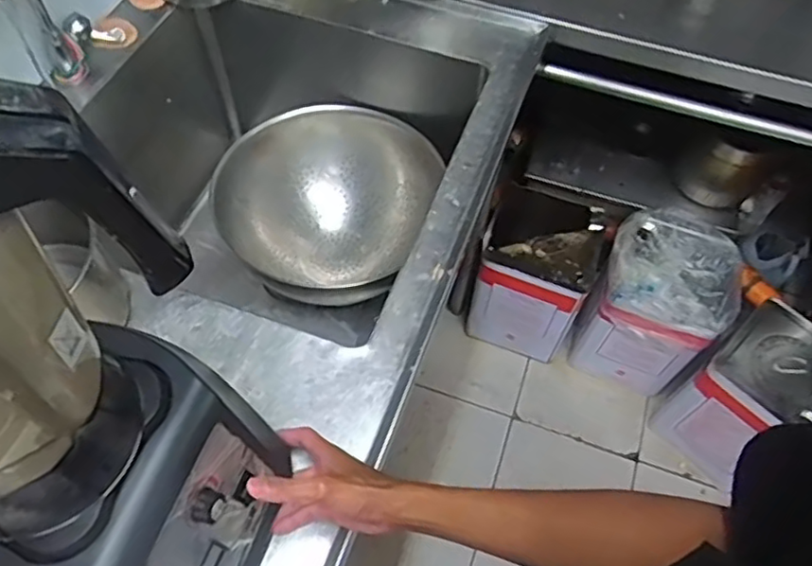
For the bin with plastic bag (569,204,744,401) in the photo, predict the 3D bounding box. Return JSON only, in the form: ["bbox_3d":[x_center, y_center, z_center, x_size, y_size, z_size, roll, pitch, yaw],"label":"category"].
[{"bbox_3d":[0.569,0.051,1.495,0.259,0.345,0.279,26,61,13],"label":"bin with plastic bag"}]

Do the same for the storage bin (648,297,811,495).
[{"bbox_3d":[0.742,0.251,1.395,0.258,0.346,0.224,-37,67,-22],"label":"storage bin"}]

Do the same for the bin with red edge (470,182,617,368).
[{"bbox_3d":[0.309,-0.014,1.552,0.243,0.356,0.259,25,61,12],"label":"bin with red edge"}]

